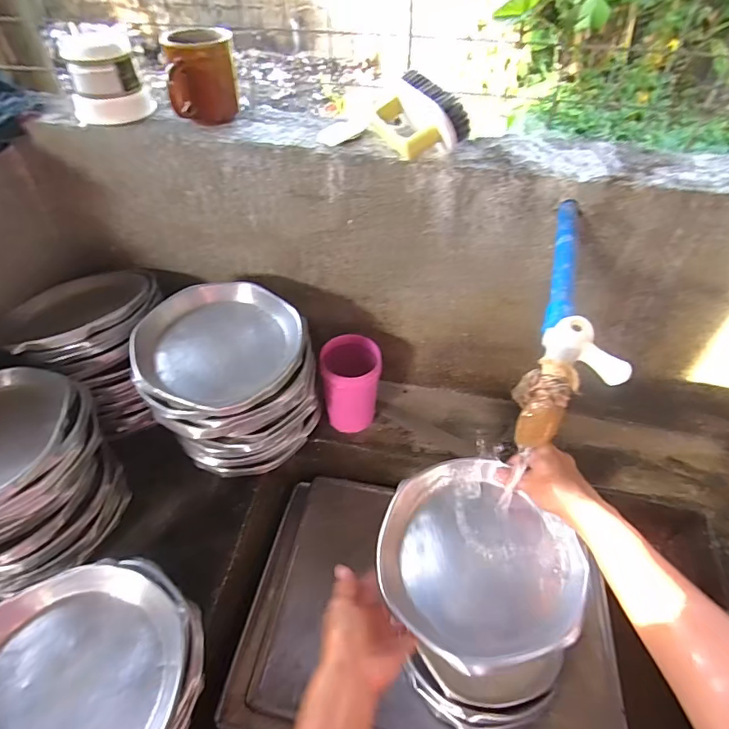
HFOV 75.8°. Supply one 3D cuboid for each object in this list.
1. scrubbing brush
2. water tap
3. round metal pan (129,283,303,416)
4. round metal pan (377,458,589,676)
[{"bbox_3d":[0.057,-0.287,0.536,0.067,0.056,0.132,-21,52,-17],"label":"scrubbing brush"},{"bbox_3d":[0.165,0.016,0.393,0.054,0.105,0.065,3,49,3],"label":"water tap"},{"bbox_3d":[-0.179,-0.020,0.592,0.205,0.048,0.180,-13,66,-17],"label":"round metal pan"},{"bbox_3d":[0.112,0.197,0.479,0.176,0.031,0.201,-35,50,-12],"label":"round metal pan"}]

